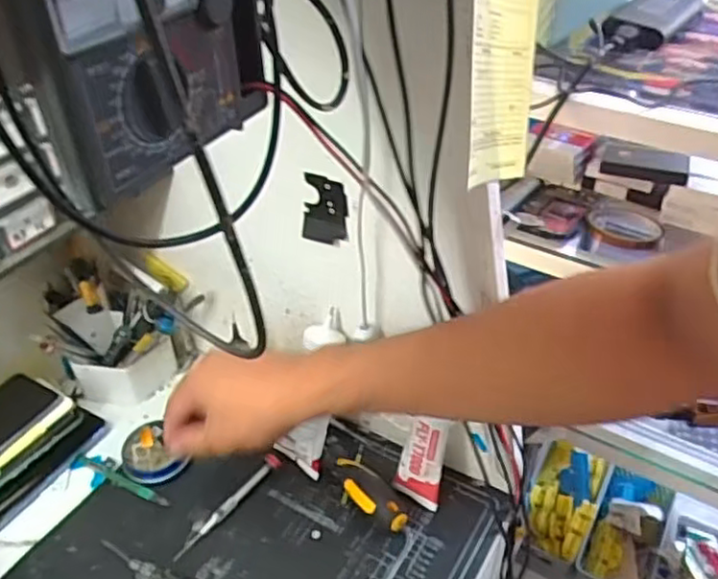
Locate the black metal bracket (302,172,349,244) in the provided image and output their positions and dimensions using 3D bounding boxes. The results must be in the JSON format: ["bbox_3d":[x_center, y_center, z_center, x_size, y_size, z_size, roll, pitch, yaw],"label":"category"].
[{"bbox_3d":[-0.028,-0.063,0.538,0.043,0.056,0.010,21,44,25],"label":"black metal bracket"}]

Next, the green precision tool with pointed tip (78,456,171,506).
[{"bbox_3d":[-0.222,0.181,0.639,0.108,0.004,0.011,18,43,22],"label":"green precision tool with pointed tip"}]

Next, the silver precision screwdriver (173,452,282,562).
[{"bbox_3d":[-0.118,0.195,0.612,0.012,0.012,0.123,27,47,30],"label":"silver precision screwdriver"}]

